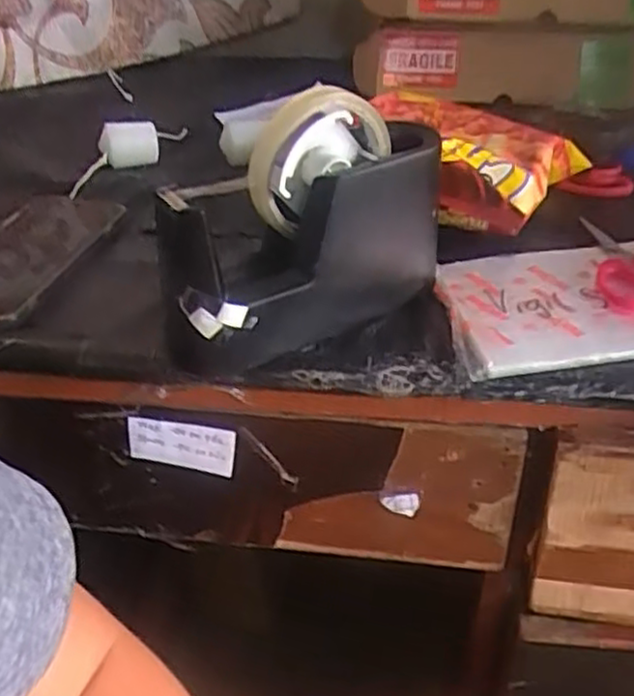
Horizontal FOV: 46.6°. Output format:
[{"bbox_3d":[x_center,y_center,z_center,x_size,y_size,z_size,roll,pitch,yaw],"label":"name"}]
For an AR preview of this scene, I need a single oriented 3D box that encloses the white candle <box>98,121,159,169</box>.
[{"bbox_3d":[-0.164,-0.180,0.642,0.049,0.029,0.041,-10,38,-11],"label":"white candle"}]

